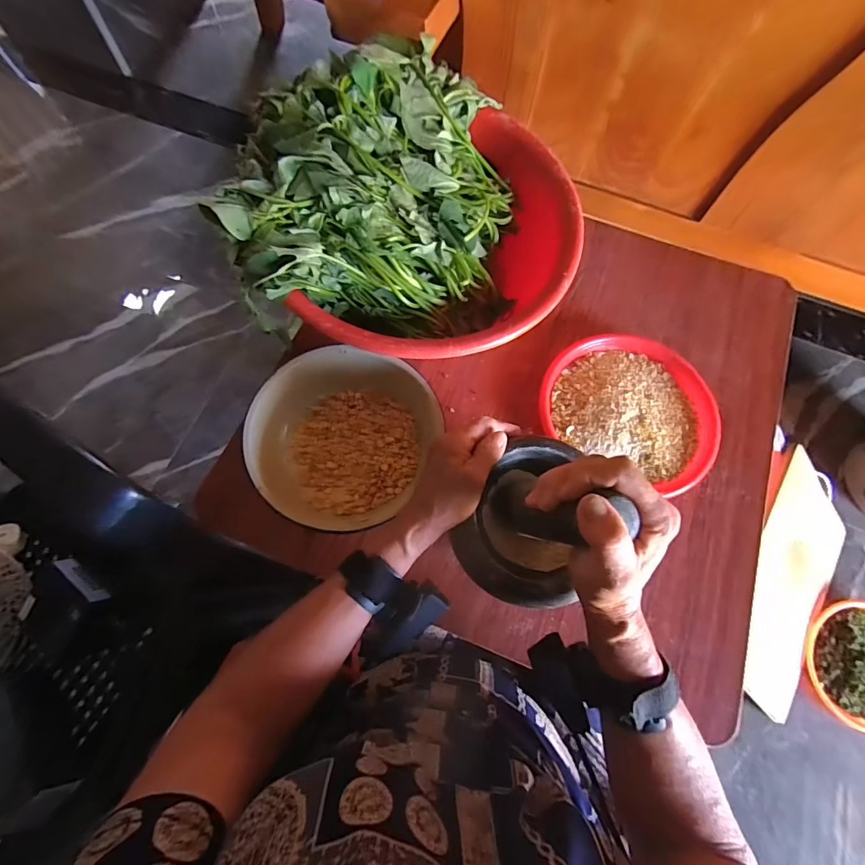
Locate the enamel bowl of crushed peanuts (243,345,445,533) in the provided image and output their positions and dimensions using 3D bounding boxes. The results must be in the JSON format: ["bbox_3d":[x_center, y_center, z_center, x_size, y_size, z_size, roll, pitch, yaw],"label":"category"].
[{"bbox_3d":[-0.091,0.002,0.443,0.169,0.060,0.184,1,70,-2],"label":"enamel bowl of crushed peanuts"}]

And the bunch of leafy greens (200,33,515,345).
[{"bbox_3d":[-0.050,-0.255,0.472,0.274,0.129,0.299,1,70,-2],"label":"bunch of leafy greens"}]

